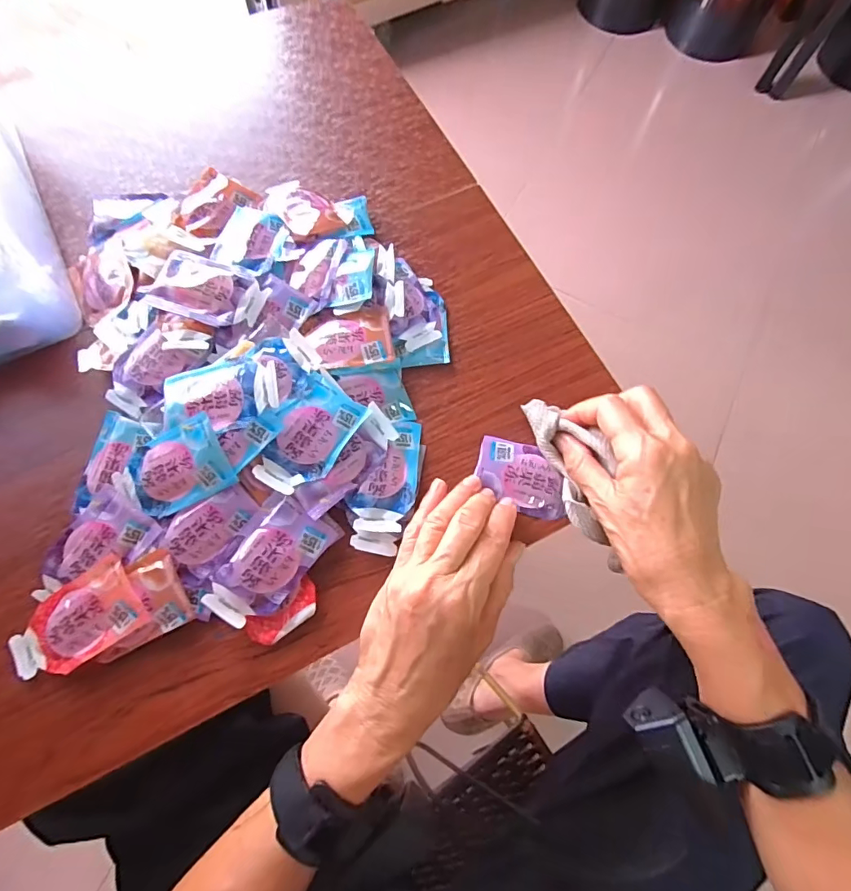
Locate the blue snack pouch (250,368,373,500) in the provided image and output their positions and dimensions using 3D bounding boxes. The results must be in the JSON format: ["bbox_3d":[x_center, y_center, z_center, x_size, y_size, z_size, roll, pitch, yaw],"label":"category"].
[{"bbox_3d":[-0.074,-0.004,0.309,0.042,0.009,0.076,30,72,8],"label":"blue snack pouch"}]

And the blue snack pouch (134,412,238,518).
[{"bbox_3d":[-0.156,0.014,0.299,0.064,0.006,0.049,-25,87,6],"label":"blue snack pouch"}]

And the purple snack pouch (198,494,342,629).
[{"bbox_3d":[-0.094,0.072,0.293,0.045,0.013,0.079,32,73,8],"label":"purple snack pouch"}]

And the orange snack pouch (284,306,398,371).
[{"bbox_3d":[-0.059,-0.077,0.335,0.069,0.017,0.048,-14,72,-7],"label":"orange snack pouch"}]

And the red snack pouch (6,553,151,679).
[{"bbox_3d":[-0.207,0.105,0.284,0.075,0.013,0.047,-32,75,-12],"label":"red snack pouch"}]

